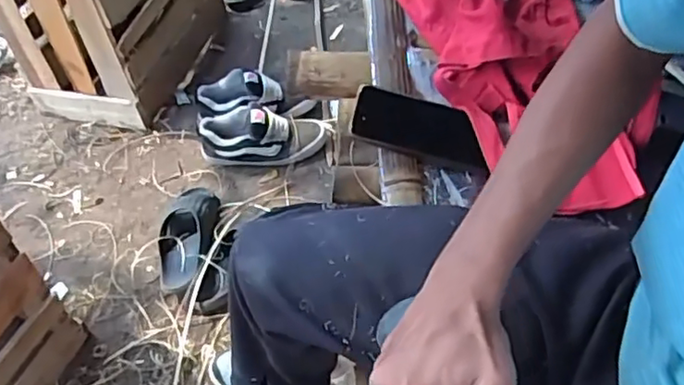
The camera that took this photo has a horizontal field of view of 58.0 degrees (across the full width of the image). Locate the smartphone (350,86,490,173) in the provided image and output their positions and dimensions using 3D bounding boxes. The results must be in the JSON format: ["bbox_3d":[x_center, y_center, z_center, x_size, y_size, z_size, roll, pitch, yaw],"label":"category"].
[{"bbox_3d":[0.090,-0.077,0.710,0.156,0.008,0.075,14,66,0],"label":"smartphone"}]

